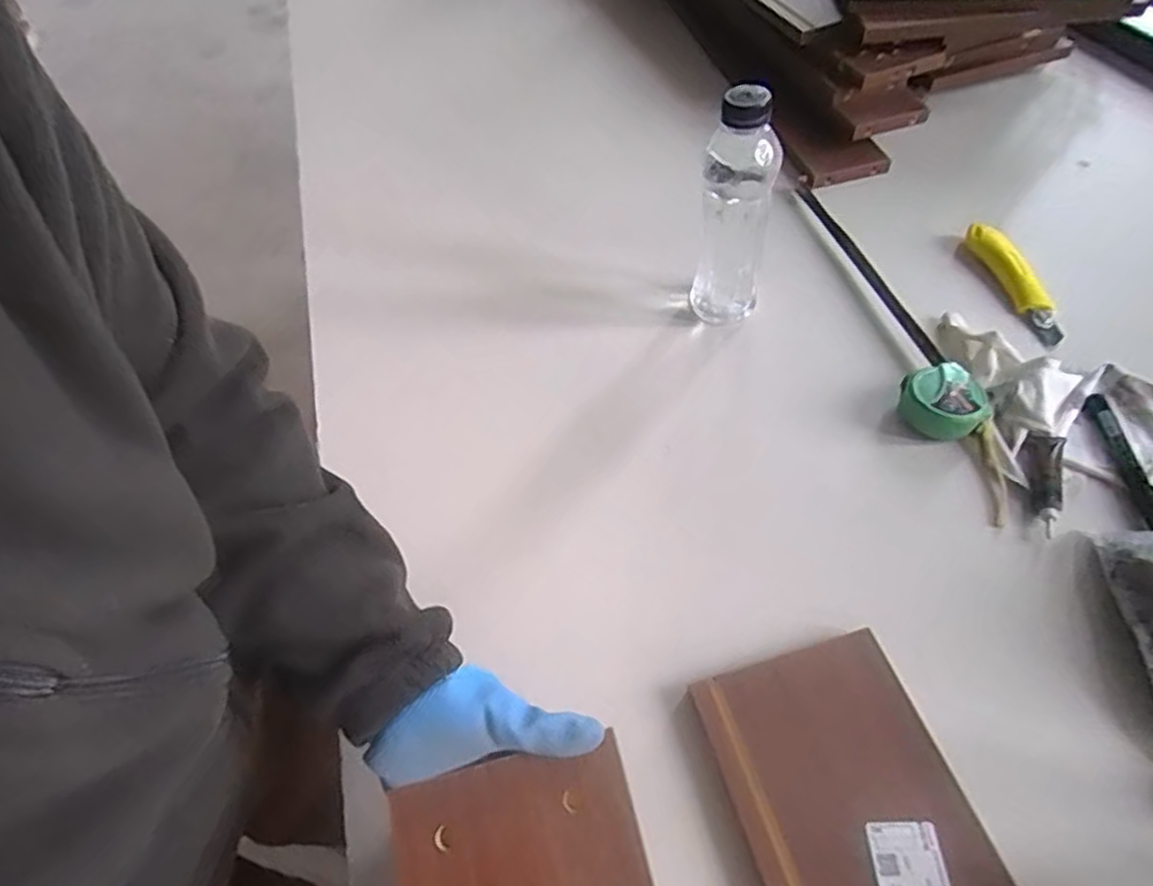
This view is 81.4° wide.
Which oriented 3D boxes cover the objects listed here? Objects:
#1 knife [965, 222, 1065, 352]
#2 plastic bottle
[{"bbox_3d":[0.456,-0.172,0.694,0.020,0.037,0.154,-13,62,-5],"label":"knife"},{"bbox_3d":[0.147,-0.216,0.633,0.068,0.226,0.080,7,55,11],"label":"plastic bottle"}]

